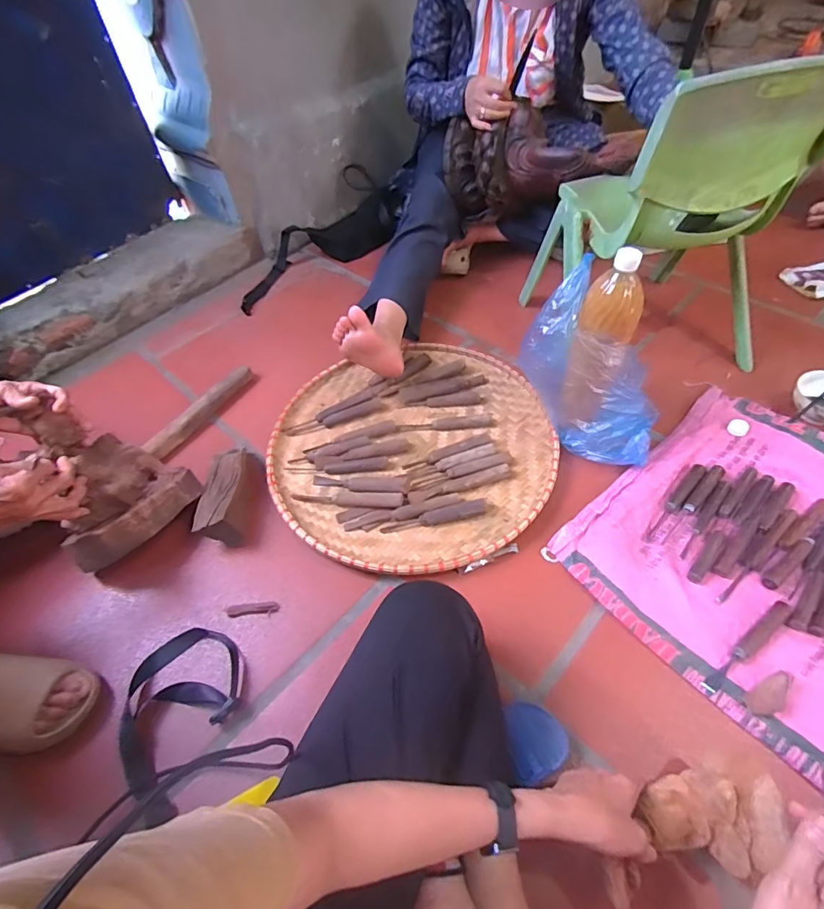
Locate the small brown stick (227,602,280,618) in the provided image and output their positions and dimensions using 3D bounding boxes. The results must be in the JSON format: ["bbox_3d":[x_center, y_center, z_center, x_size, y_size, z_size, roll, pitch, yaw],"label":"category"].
[{"bbox_3d":[-0.230,0.223,0.700,0.072,0.005,0.016,-9,53,-3],"label":"small brown stick"}]

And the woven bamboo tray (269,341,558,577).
[{"bbox_3d":[-0.001,-0.023,0.853,0.474,0.028,0.480,-6,53,0],"label":"woven bamboo tray"}]

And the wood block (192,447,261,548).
[{"bbox_3d":[-0.298,0.062,0.791,0.082,0.055,0.169,-6,53,0],"label":"wood block"}]

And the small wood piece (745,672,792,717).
[{"bbox_3d":[0.432,0.289,0.581,0.067,0.010,0.031,-28,57,-16],"label":"small wood piece"}]

